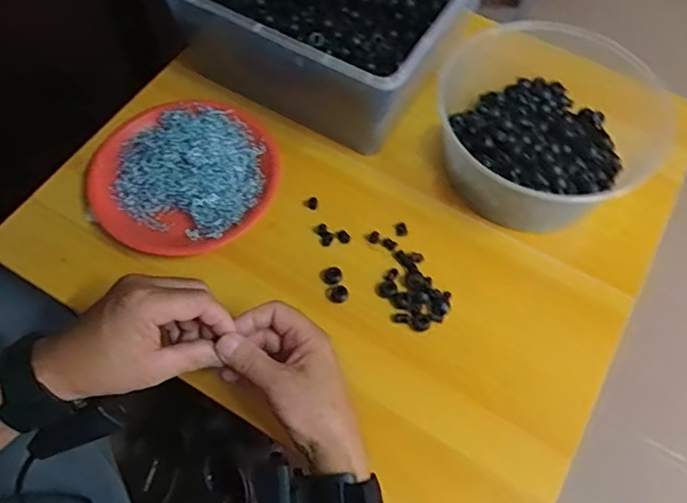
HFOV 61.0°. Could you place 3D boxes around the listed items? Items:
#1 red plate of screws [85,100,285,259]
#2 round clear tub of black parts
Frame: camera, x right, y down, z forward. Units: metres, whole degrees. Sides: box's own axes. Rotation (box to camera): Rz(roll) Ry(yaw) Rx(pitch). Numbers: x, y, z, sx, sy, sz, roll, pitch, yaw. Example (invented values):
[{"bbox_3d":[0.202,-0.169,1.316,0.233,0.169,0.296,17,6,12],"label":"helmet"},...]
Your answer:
[{"bbox_3d":[-0.174,-0.083,0.646,0.199,0.051,0.197,1,62,-1],"label":"red plate of screws"},{"bbox_3d":[0.217,-0.134,0.631,0.219,0.095,0.230,8,62,2],"label":"round clear tub of black parts"}]

